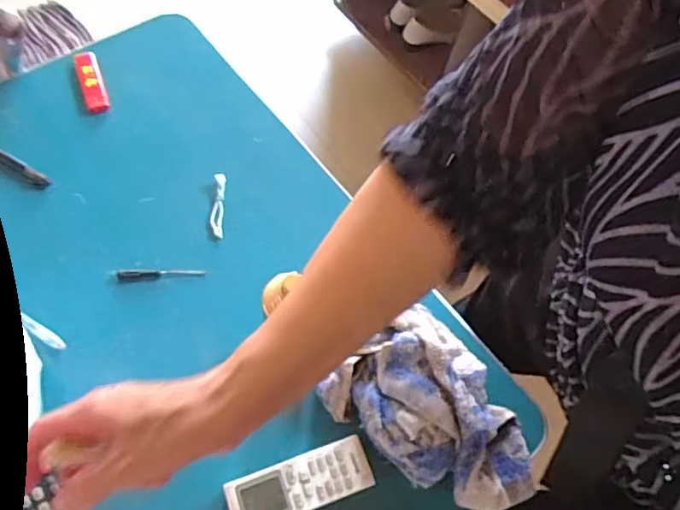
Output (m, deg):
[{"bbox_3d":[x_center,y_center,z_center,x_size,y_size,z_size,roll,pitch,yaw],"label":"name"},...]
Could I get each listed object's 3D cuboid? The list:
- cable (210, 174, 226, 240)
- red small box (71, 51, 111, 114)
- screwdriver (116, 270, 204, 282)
[{"bbox_3d":[-0.131,-0.053,0.609,0.013,0.005,0.075,1,71,-3],"label":"cable"},{"bbox_3d":[-0.288,-0.202,0.651,0.027,0.018,0.081,-19,62,-14],"label":"red small box"},{"bbox_3d":[-0.181,0.018,0.569,0.084,0.006,0.014,-7,60,-8],"label":"screwdriver"}]

